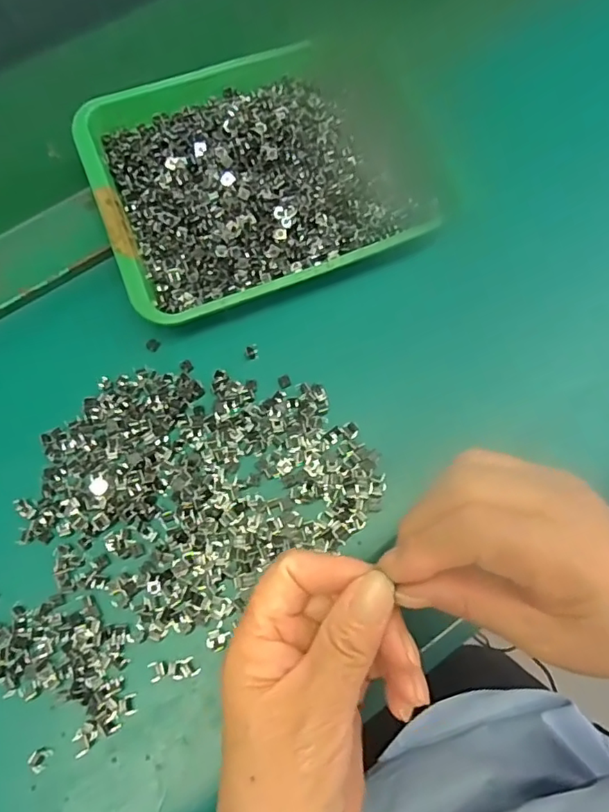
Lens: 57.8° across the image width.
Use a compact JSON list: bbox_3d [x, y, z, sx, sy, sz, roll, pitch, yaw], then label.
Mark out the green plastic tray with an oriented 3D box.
[{"bbox_3d":[-0.023,-0.153,0.352,0.211,0.028,0.170,-21,71,-6],"label":"green plastic tray"}]

